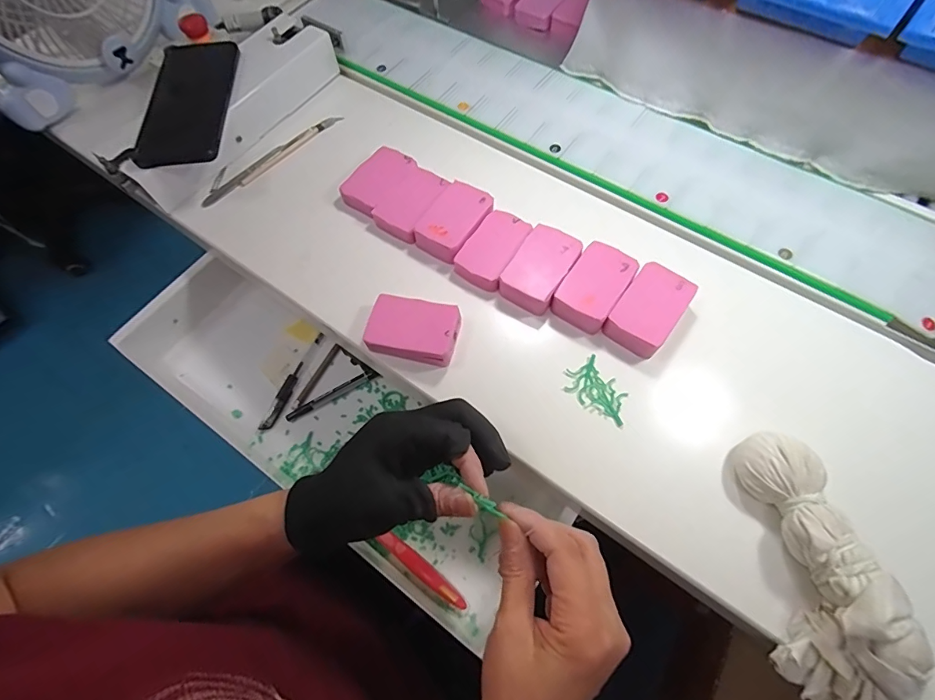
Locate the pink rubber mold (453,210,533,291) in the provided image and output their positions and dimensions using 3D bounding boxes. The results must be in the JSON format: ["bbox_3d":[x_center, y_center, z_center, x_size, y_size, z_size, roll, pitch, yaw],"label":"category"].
[{"bbox_3d":[0.023,-0.089,0.397,0.045,0.023,0.074,28,69,14],"label":"pink rubber mold"}]

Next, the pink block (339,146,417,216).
[{"bbox_3d":[-0.087,-0.164,0.440,0.047,0.021,0.071,32,70,16],"label":"pink block"}]

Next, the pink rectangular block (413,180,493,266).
[{"bbox_3d":[-0.012,-0.115,0.410,0.048,0.026,0.074,31,70,16],"label":"pink rectangular block"}]

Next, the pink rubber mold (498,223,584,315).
[{"bbox_3d":[0.063,-0.068,0.384,0.045,0.025,0.073,30,69,15],"label":"pink rubber mold"}]

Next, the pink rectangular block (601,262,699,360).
[{"bbox_3d":[0.148,-0.031,0.364,0.045,0.025,0.072,35,71,17],"label":"pink rectangular block"}]

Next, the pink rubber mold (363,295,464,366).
[{"bbox_3d":[-0.044,-0.016,0.363,0.073,0.024,0.049,13,66,8],"label":"pink rubber mold"}]

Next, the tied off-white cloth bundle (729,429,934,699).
[{"bbox_3d":[0.215,0.130,0.273,0.057,0.052,0.162,-1,65,2],"label":"tied off-white cloth bundle"}]

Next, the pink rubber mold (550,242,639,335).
[{"bbox_3d":[0.106,-0.051,0.375,0.045,0.026,0.073,32,70,16],"label":"pink rubber mold"}]

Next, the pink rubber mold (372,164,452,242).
[{"bbox_3d":[-0.051,-0.137,0.424,0.049,0.023,0.072,34,71,17],"label":"pink rubber mold"}]

